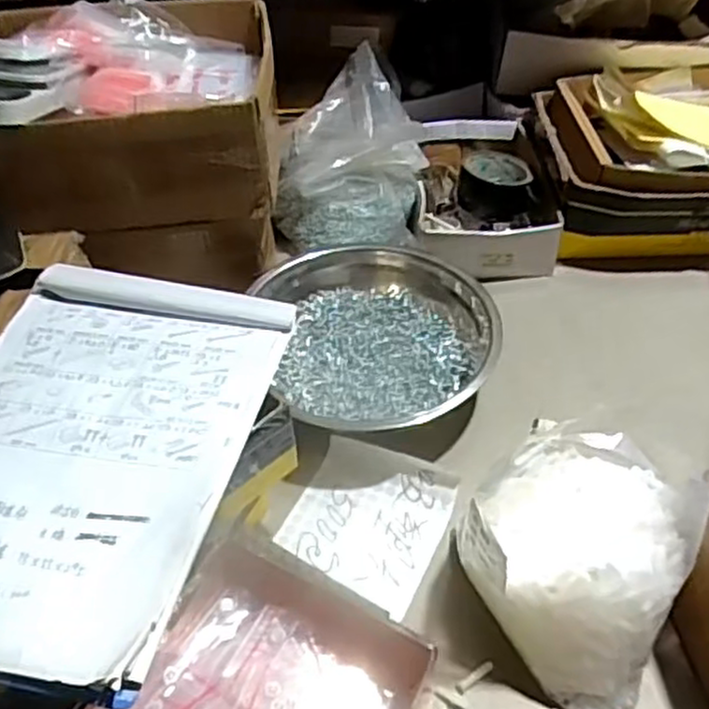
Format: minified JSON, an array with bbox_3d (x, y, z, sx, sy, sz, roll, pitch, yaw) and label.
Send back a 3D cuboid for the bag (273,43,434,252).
[{"bbox_3d":[-0.008,-0.239,0.879,0.173,0.145,0.200,-2,45,0],"label":"bag"}]

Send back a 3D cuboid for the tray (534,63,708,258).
[{"bbox_3d":[0.397,-0.237,0.884,0.334,0.118,0.271,-2,45,0],"label":"tray"}]

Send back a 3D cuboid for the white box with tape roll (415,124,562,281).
[{"bbox_3d":[0.156,-0.201,0.919,0.150,0.060,0.259,-1,45,1],"label":"white box with tape roll"}]

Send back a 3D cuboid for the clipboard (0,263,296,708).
[{"bbox_3d":[-0.184,0.055,0.493,0.219,0.015,0.302,8,46,11],"label":"clipboard"}]

